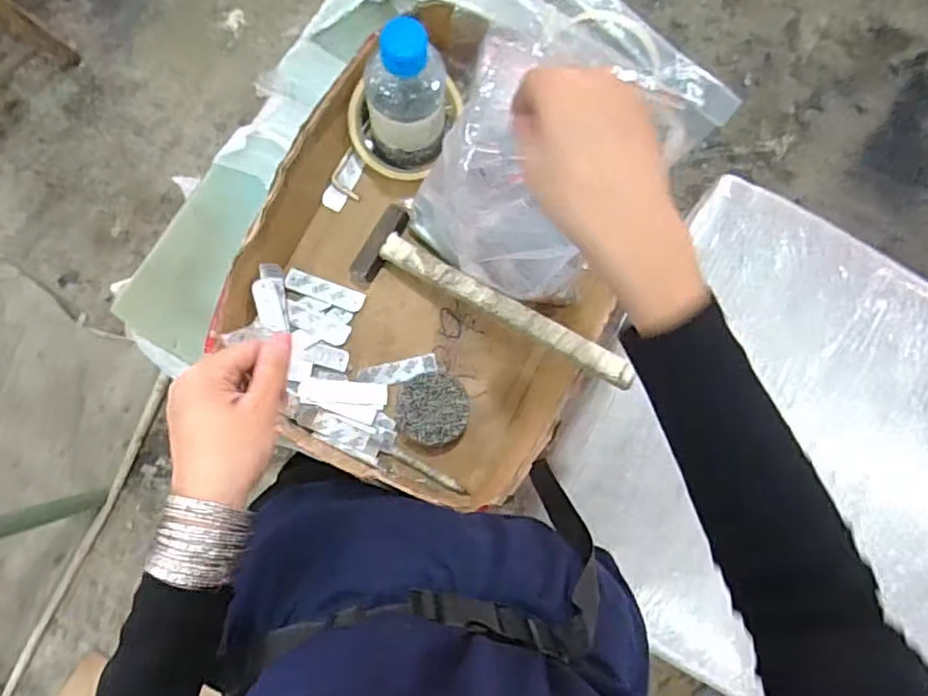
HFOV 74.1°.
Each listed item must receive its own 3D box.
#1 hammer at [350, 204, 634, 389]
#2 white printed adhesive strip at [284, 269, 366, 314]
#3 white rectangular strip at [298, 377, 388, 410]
[{"bbox_3d":[0.022,-0.032,0.472,0.228,0.018,0.062,30,86,14],"label":"hammer"},{"bbox_3d":[-0.113,-0.047,0.503,0.063,0.009,0.019,20,85,-3],"label":"white printed adhesive strip"},{"bbox_3d":[-0.097,0.036,0.496,0.069,0.005,0.021,6,67,-12],"label":"white rectangular strip"}]

